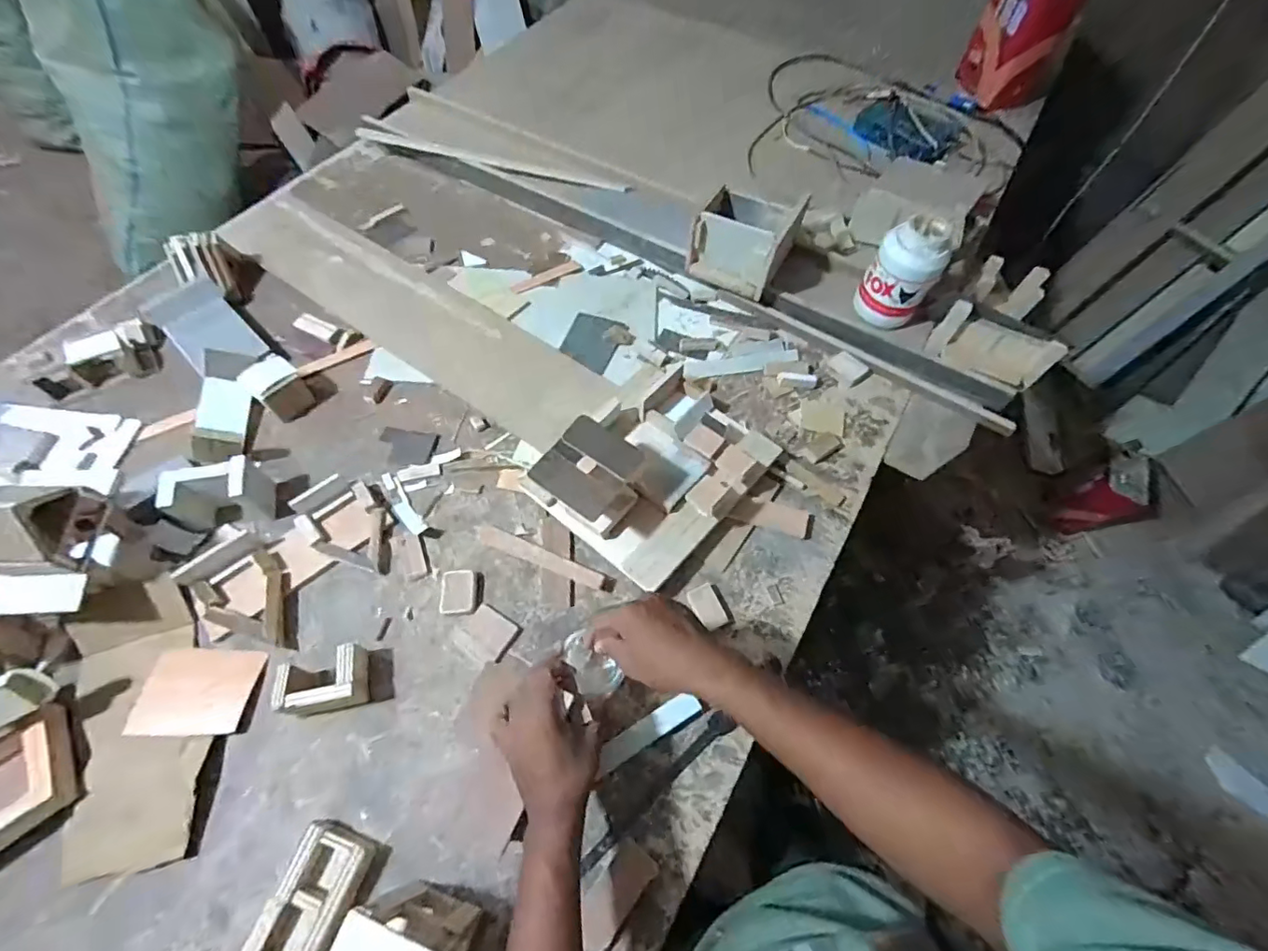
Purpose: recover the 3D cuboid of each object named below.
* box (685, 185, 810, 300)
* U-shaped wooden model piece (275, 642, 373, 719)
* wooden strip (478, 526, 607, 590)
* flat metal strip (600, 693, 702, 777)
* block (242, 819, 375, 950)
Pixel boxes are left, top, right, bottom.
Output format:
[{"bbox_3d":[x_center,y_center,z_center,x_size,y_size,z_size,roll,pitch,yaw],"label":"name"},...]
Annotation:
[{"bbox_3d":[0.182,-0.389,0.886,0.148,0.110,0.136,28,64,10],"label":"box"},{"bbox_3d":[-0.342,0.225,0.600,0.086,0.054,0.063,-13,62,-8],"label":"U-shaped wooden model piece"},{"bbox_3d":[-0.120,0.103,0.693,0.175,0.015,0.024,20,63,10],"label":"wooden strip"},{"bbox_3d":[0.015,0.278,0.596,0.128,0.008,0.029,-37,47,6],"label":"flat metal strip"},{"bbox_3d":[-0.304,0.403,0.521,0.072,0.030,0.114,18,62,9],"label":"block"}]

